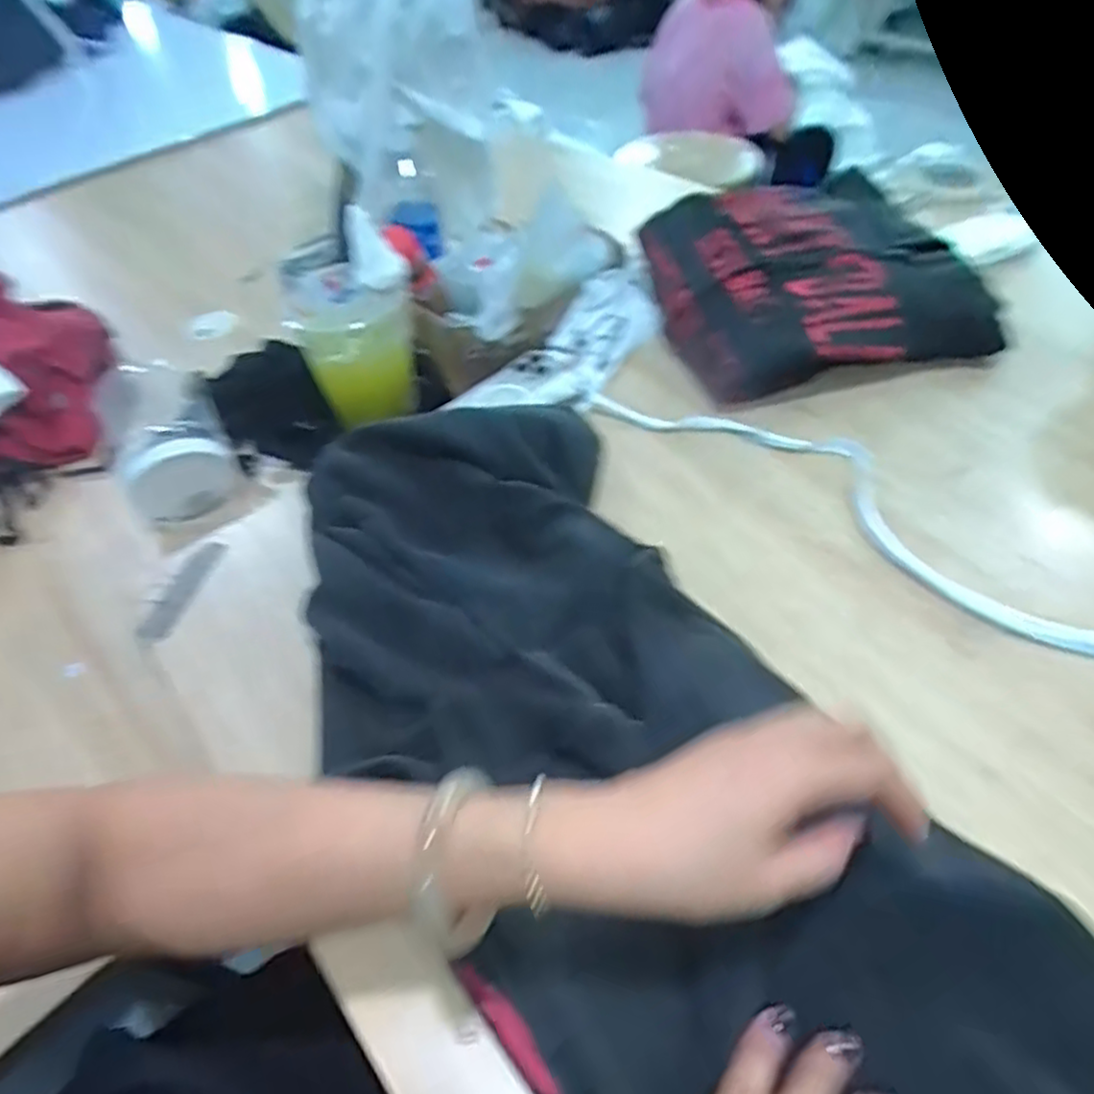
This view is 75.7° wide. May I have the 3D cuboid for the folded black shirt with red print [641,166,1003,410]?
[{"bbox_3d":[0.264,-0.275,0.718,0.300,0.094,0.260,-16,51,-8],"label":"folded black shirt with red print"}]

